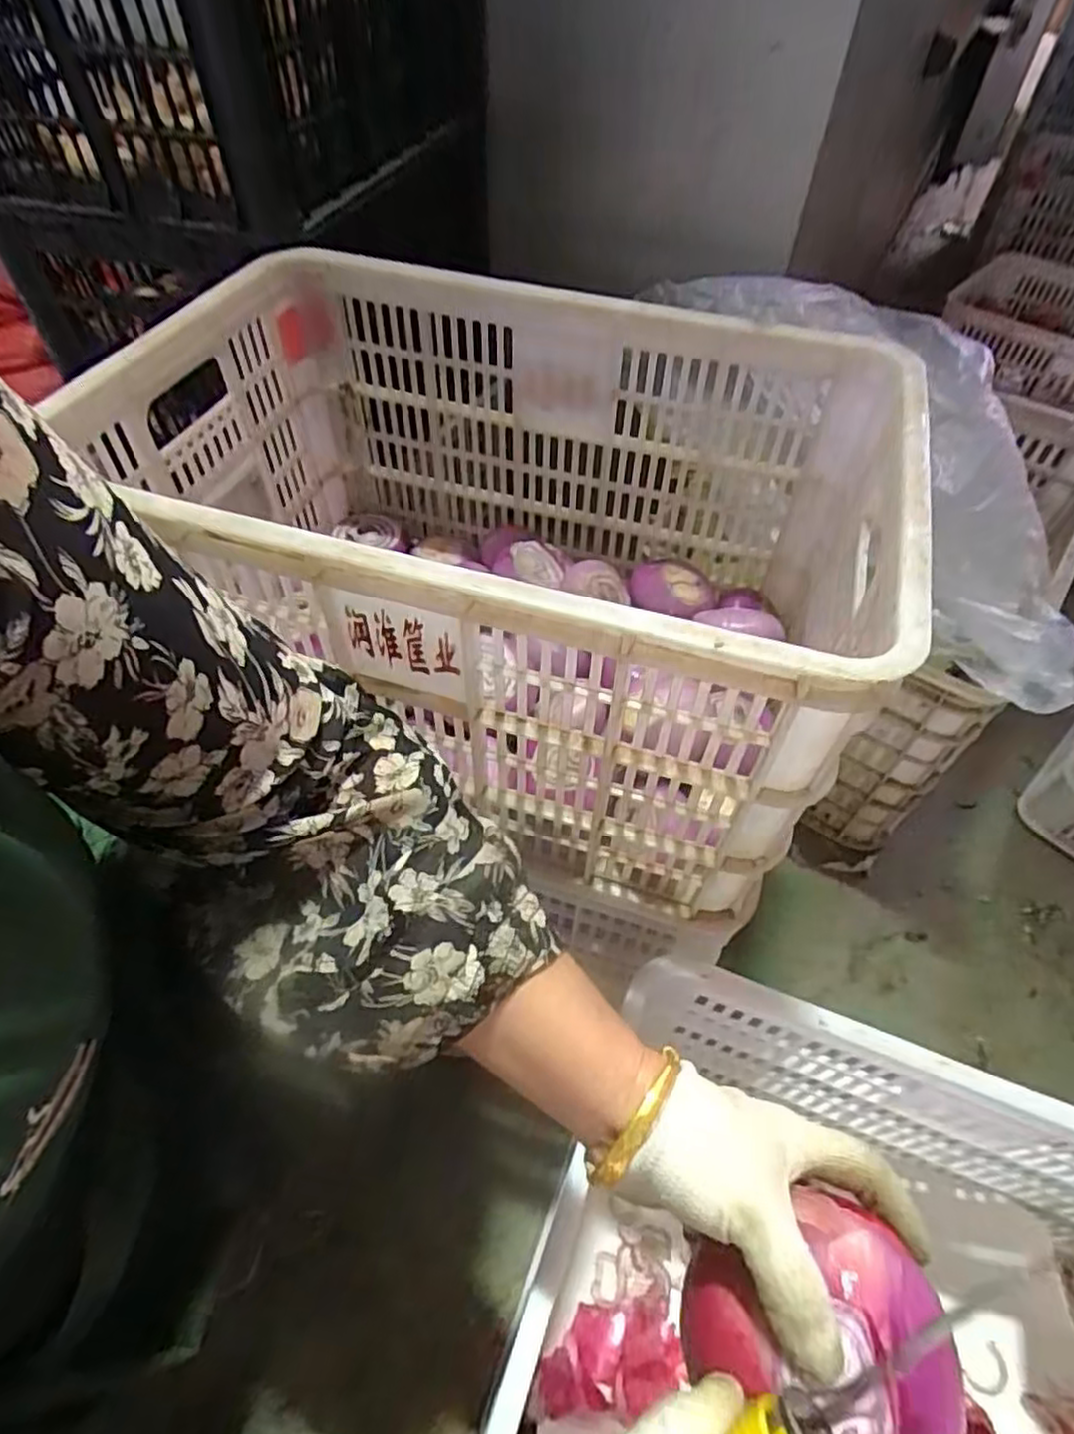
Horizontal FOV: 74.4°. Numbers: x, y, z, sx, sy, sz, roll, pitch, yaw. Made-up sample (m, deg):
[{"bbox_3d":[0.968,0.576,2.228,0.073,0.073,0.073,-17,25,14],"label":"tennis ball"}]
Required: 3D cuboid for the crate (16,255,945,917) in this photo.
[{"bbox_3d":[-0.031,-0.136,0.558,0.528,0.275,0.381,16,54,10],"label":"crate"}]

